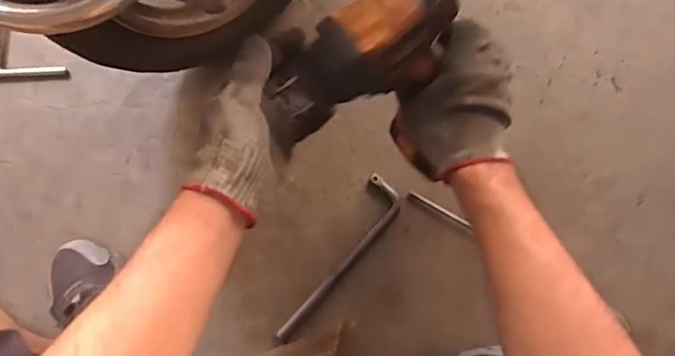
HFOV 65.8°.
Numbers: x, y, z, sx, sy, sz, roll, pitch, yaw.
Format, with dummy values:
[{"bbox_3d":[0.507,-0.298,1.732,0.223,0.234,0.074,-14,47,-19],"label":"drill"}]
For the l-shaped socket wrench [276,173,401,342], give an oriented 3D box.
[{"bbox_3d":[0.001,0.108,0.680,0.051,0.011,0.245,35,85,6],"label":"l-shaped socket wrench"}]

